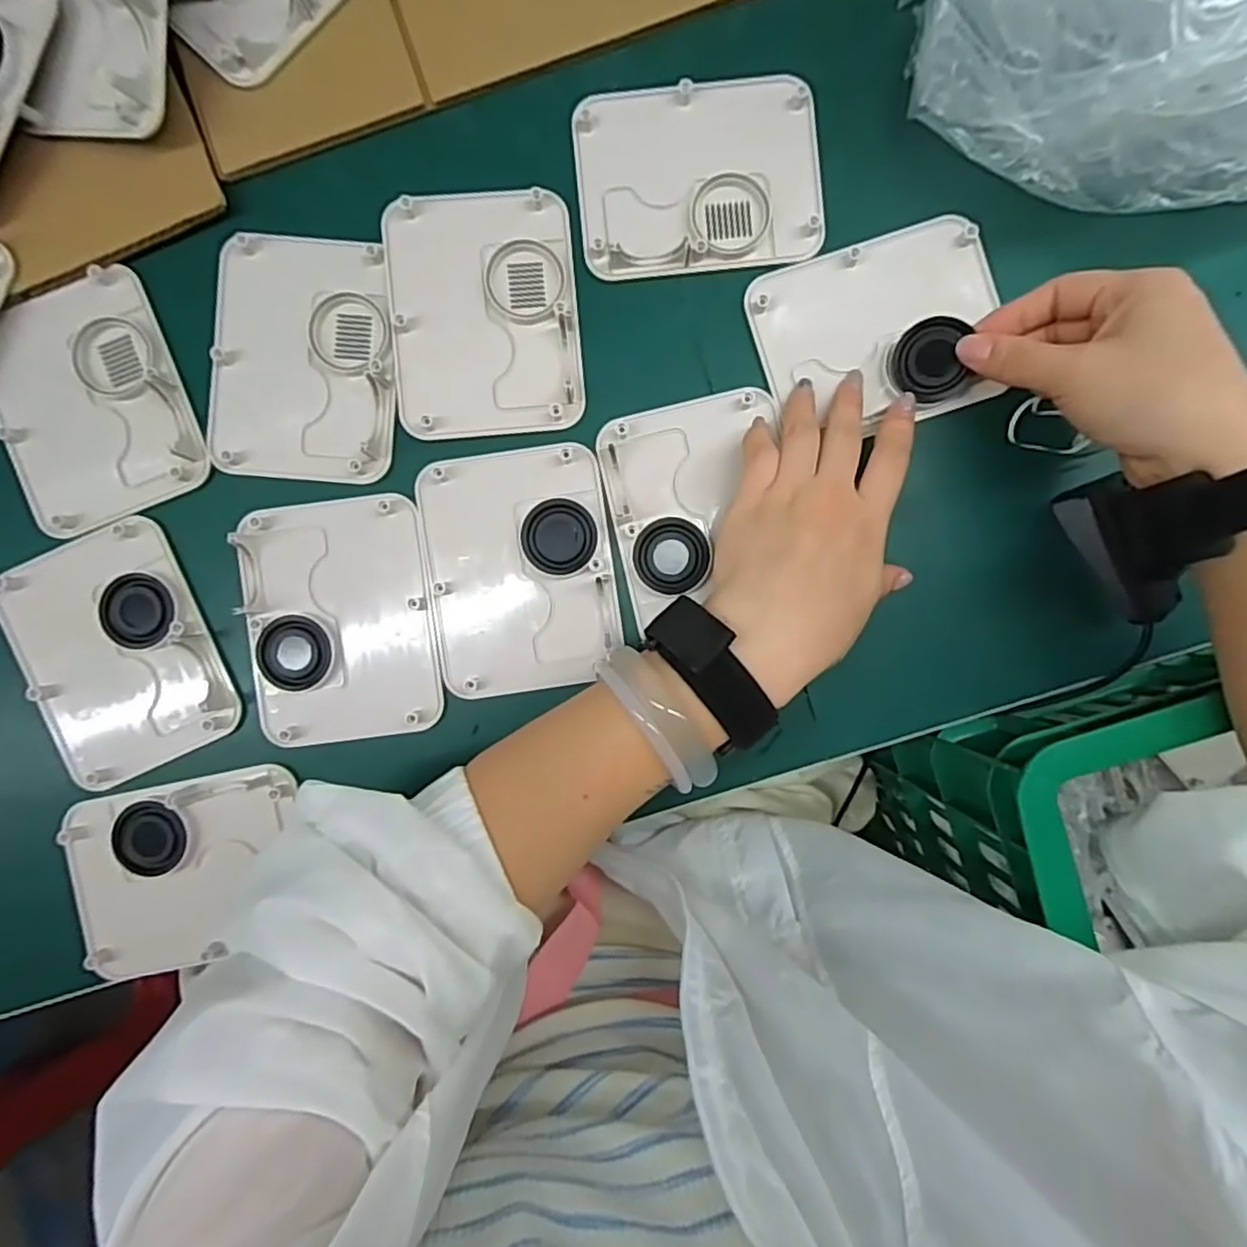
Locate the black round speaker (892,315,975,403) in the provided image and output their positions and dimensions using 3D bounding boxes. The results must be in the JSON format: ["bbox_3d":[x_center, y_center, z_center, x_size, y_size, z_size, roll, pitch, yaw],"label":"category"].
[{"bbox_3d":[0.155,-0.134,0.334,0.031,0.016,0.039,-4,109,18],"label":"black round speaker"}]

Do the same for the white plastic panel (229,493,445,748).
[{"bbox_3d":[-0.150,-0.002,0.345,0.096,0.009,0.125,-7,93,0],"label":"white plastic panel"}]

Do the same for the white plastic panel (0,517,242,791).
[{"bbox_3d":[-0.270,0.017,0.346,0.098,0.010,0.124,-24,93,0],"label":"white plastic panel"}]

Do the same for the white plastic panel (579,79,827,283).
[{"bbox_3d":[0.040,-0.234,0.341,0.126,0.007,0.094,-5,93,-1],"label":"white plastic panel"}]

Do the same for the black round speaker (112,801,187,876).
[{"bbox_3d":[-0.248,0.113,0.344,0.037,0.006,0.038,0,93,-1],"label":"black round speaker"}]

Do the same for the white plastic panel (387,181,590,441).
[{"bbox_3d":[-0.073,-0.162,0.342,0.096,0.008,0.124,-5,93,-1],"label":"white plastic panel"}]

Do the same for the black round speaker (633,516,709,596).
[{"bbox_3d":[0.025,-0.035,0.343,0.038,0.008,0.038,0,93,-1],"label":"black round speaker"}]

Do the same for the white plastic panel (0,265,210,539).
[{"bbox_3d":[-0.282,-0.115,0.345,0.095,0.010,0.120,-20,93,0],"label":"white plastic panel"}]

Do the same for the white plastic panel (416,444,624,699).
[{"bbox_3d":[-0.054,-0.028,0.344,0.096,0.010,0.123,-8,93,0],"label":"white plastic panel"}]

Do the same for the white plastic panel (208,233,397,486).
[{"bbox_3d":[-0.168,-0.139,0.344,0.096,0.011,0.124,5,92,-1],"label":"white plastic panel"}]

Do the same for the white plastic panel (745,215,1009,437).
[{"bbox_3d":[0.135,-0.151,0.338,0.123,0.015,0.096,-18,93,0],"label":"white plastic panel"}]

